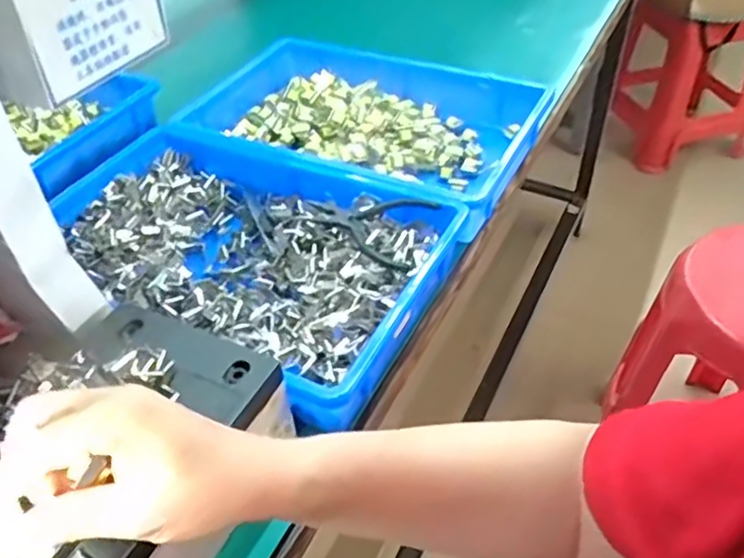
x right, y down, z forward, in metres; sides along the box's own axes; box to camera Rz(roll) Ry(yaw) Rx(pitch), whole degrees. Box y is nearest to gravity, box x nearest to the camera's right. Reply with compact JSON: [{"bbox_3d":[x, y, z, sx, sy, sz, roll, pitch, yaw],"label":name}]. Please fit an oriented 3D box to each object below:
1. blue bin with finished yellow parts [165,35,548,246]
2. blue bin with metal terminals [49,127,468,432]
[{"bbox_3d":[-0.022,-0.183,0.758,0.397,0.060,0.245,19,47,21],"label":"blue bin with finished yellow parts"},{"bbox_3d":[-0.121,-0.030,0.600,0.358,0.053,0.225,19,48,22],"label":"blue bin with metal terminals"}]

